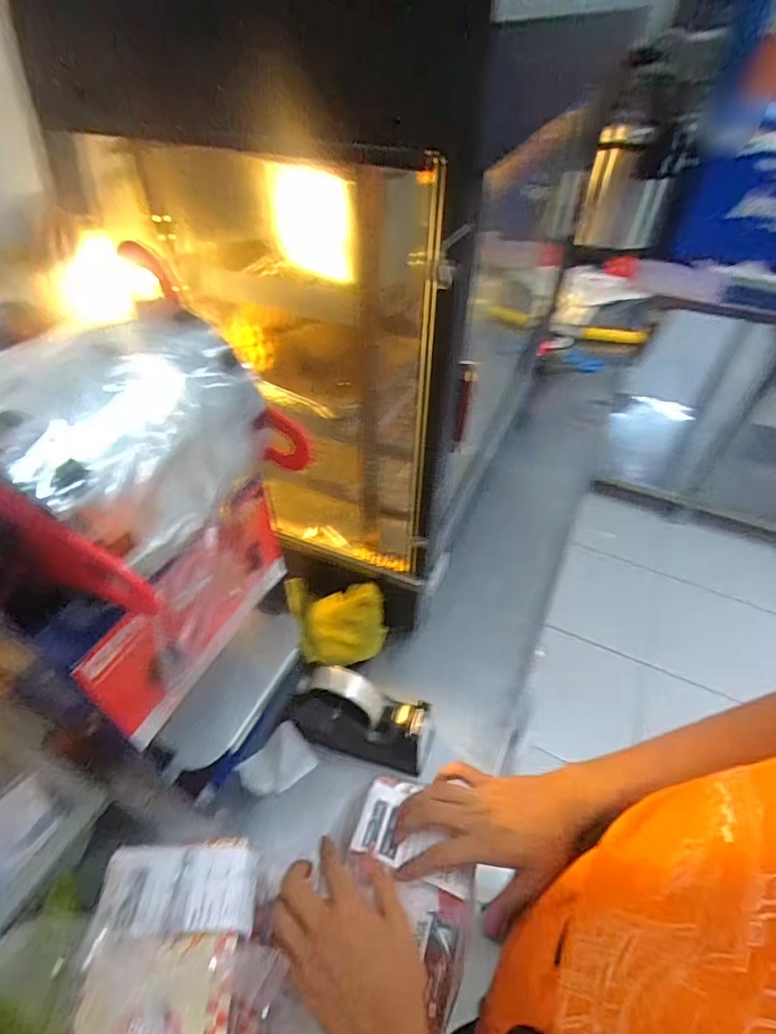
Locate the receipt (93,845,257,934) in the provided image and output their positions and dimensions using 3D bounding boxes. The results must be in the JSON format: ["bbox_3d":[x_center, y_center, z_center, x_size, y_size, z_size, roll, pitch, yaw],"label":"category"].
[{"bbox_3d":[-0.171,0.300,0.408,0.123,0.016,0.057,1,47,-1],"label":"receipt"}]

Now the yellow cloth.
[{"bbox_3d":[-0.069,0.135,0.642,0.124,0.034,0.102,3,91,9],"label":"yellow cloth"}]

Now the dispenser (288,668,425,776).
[{"bbox_3d":[-0.031,0.225,0.570,0.153,0.102,0.057,12,48,10],"label":"dispenser"}]

